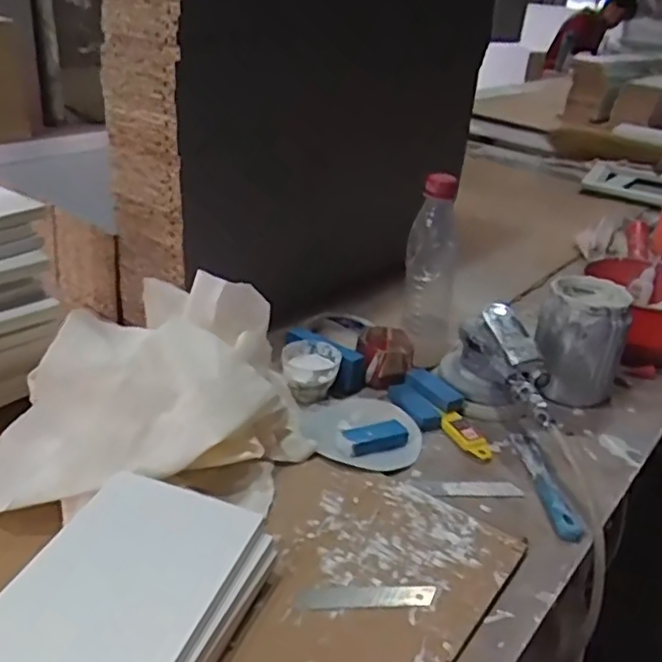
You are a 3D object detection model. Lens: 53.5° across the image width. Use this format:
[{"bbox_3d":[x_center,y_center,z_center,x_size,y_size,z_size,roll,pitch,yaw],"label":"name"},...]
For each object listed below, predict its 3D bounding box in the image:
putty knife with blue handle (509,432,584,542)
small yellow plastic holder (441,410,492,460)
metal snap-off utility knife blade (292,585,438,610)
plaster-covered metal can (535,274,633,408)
[{"bbox_3d":[0.192,0.133,0.595,0.021,0.008,0.140,1,29,-5],"label":"putty knife with blue handle"},{"bbox_3d":[0.134,0.103,0.643,0.027,0.015,0.062,-15,34,-31],"label":"small yellow plastic holder"},{"bbox_3d":[0.025,0.190,0.470,0.099,0.004,0.019,1,29,-6],"label":"metal snap-off utility knife blade"},{"bbox_3d":[0.273,0.009,0.722,0.090,0.113,0.098,16,31,21],"label":"plaster-covered metal can"}]

